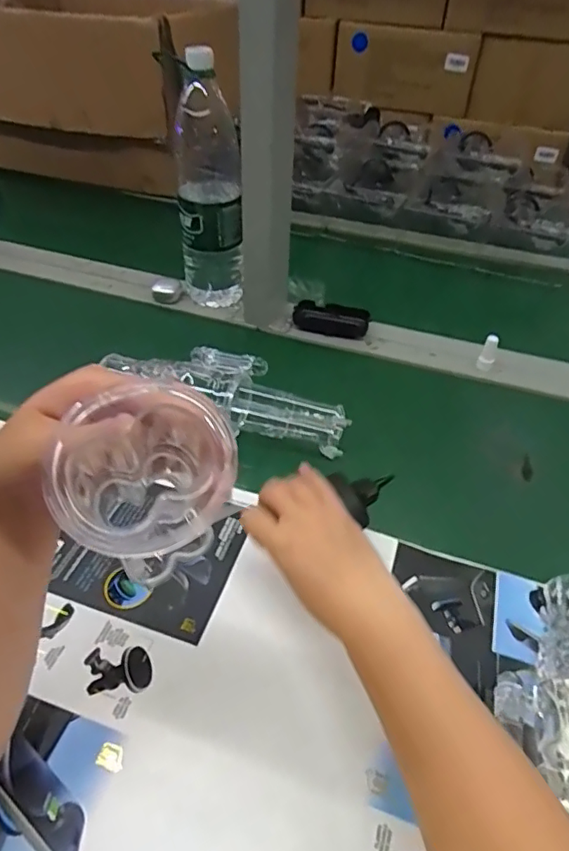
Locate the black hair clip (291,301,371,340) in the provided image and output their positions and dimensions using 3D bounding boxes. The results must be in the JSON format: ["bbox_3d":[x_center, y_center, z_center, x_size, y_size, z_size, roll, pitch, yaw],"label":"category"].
[{"bbox_3d":[0.070,-0.159,0.802,0.113,0.032,0.051,21,47,18],"label":"black hair clip"}]

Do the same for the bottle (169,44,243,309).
[{"bbox_3d":[-0.102,-0.307,0.738,0.093,0.320,0.077,-4,45,-8],"label":"bottle"}]

